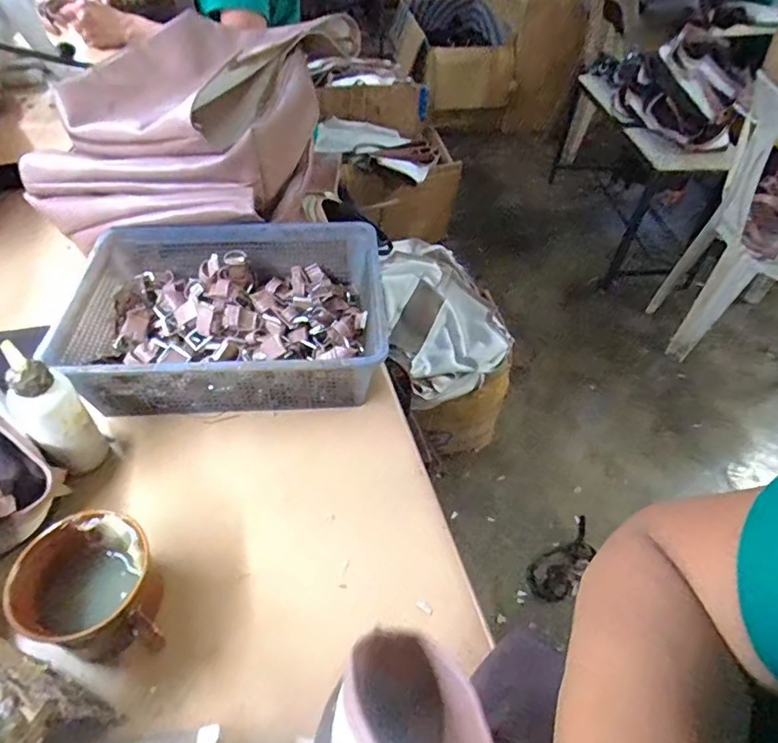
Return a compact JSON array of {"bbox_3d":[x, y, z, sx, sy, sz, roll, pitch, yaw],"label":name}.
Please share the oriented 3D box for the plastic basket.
[{"bbox_3d":[-0.165,-0.058,0.559,0.294,0.085,0.225,-3,47,-5],"label":"plastic basket"}]

